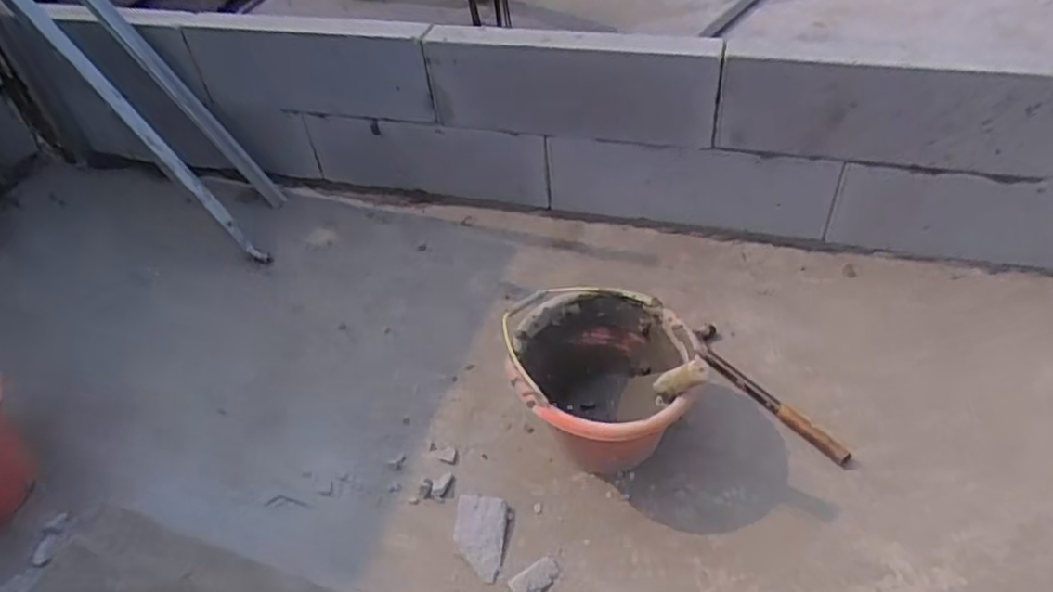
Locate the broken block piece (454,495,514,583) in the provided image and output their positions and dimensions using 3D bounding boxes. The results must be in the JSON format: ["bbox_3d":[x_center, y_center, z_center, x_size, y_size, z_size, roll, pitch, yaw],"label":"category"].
[{"bbox_3d":[-0.068,0.365,1.071,0.083,0.021,0.128,-1,44,5],"label":"broken block piece"}]

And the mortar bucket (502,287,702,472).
[{"bbox_3d":[0.121,0.151,1.143,0.289,0.209,0.293,-3,44,3],"label":"mortar bucket"}]

